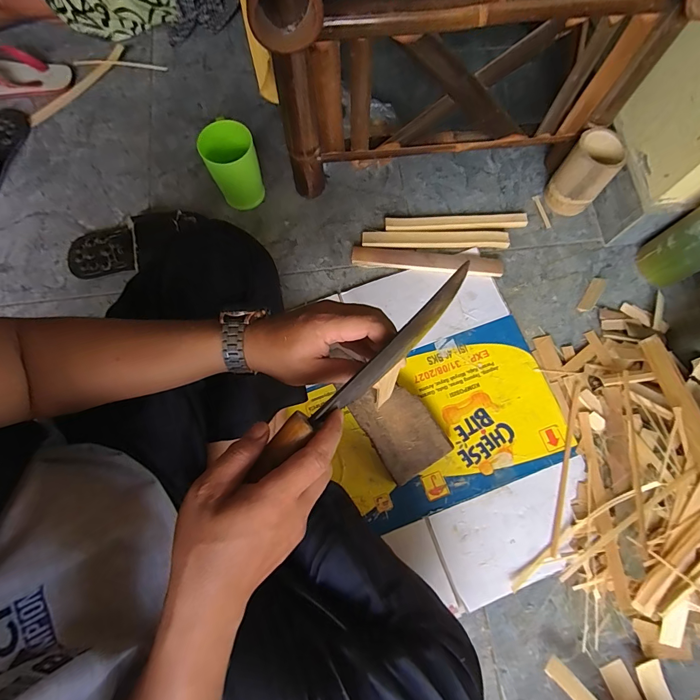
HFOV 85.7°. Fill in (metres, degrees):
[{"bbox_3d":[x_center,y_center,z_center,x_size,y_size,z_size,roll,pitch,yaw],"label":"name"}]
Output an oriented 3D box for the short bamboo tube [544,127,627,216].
[{"bbox_3d":[0.425,-0.319,0.692,0.084,0.121,0.085,35,77,9],"label":"short bamboo tube"}]

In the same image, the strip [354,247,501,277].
[{"bbox_3d":[0.143,-0.166,0.702,0.275,0.011,0.042,6,75,1],"label":"strip"}]

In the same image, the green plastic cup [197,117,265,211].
[{"bbox_3d":[-0.210,-0.329,0.682,0.087,0.134,0.089,0,75,0],"label":"green plastic cup"}]

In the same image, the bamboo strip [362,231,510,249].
[{"bbox_3d":[0.160,-0.206,0.712,0.271,0.012,0.031,0,75,-1],"label":"bamboo strip"}]

